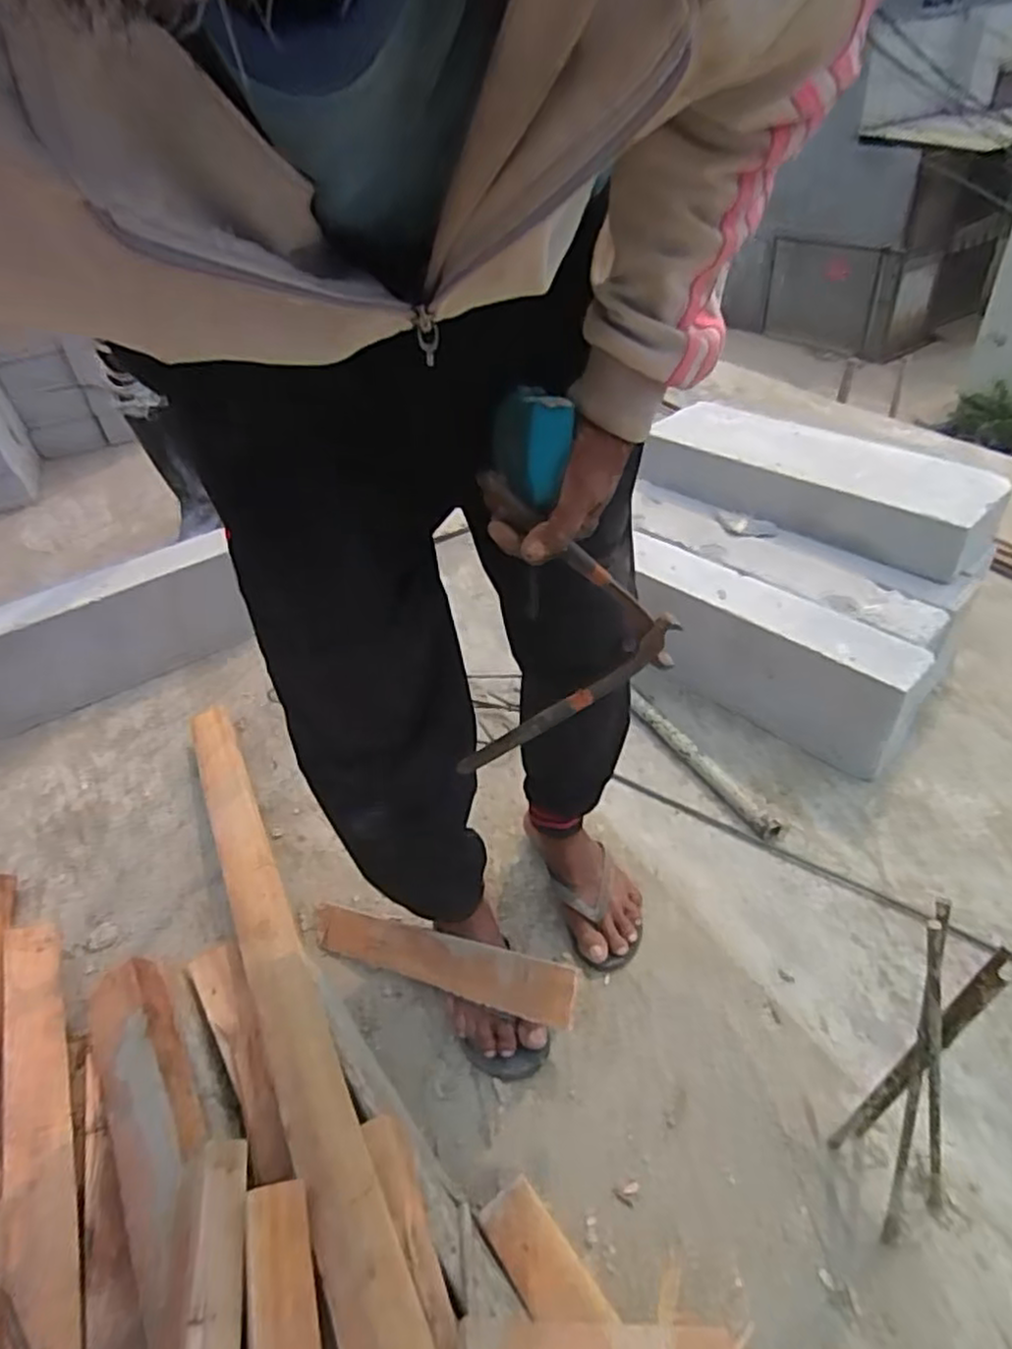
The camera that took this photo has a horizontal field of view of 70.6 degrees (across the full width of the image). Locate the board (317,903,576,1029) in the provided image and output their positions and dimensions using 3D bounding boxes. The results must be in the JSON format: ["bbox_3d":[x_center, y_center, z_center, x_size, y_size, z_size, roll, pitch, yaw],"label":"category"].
[{"bbox_3d":[-0.090,0.335,0.849,0.371,0.024,0.059,4,41,29],"label":"board"}]

